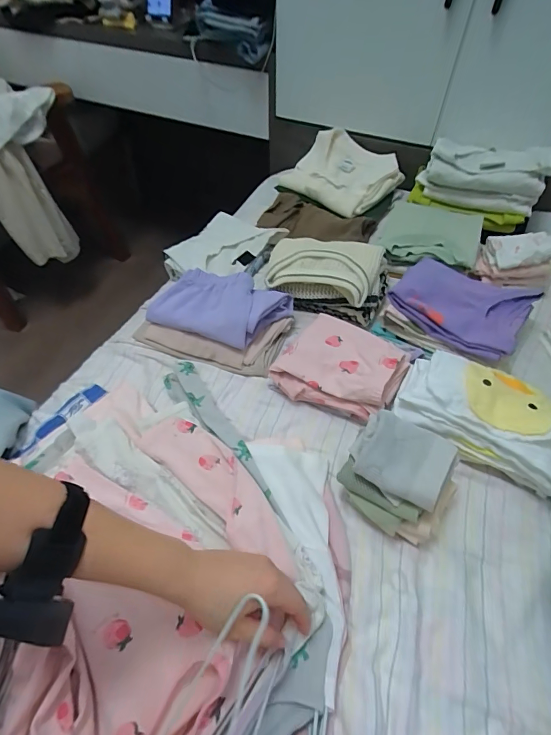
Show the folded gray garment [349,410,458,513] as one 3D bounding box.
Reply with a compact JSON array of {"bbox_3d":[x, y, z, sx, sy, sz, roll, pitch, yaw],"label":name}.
[{"bbox_3d":[0.145,0.104,0.452,0.104,0.030,0.087,29,58,22],"label":"folded gray garment"}]

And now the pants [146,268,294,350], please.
[{"bbox_3d":[-0.099,-0.108,0.676,0.231,0.043,0.134,19,56,12],"label":"pants"}]

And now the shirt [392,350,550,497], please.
[{"bbox_3d":[0.287,0.071,0.532,0.232,0.081,0.124,25,57,16],"label":"shirt"}]

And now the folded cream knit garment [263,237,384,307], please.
[{"bbox_3d":[0.080,-0.185,0.711,0.204,0.057,0.144,19,56,12],"label":"folded cream knit garment"}]

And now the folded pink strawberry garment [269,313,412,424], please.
[{"bbox_3d":[0.105,-0.004,0.615,0.177,0.061,0.172,30,59,19],"label":"folded pink strawberry garment"}]

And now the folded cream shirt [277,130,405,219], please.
[{"bbox_3d":[0.148,-0.461,0.916,0.253,0.071,0.196,30,59,22],"label":"folded cream shirt"}]

